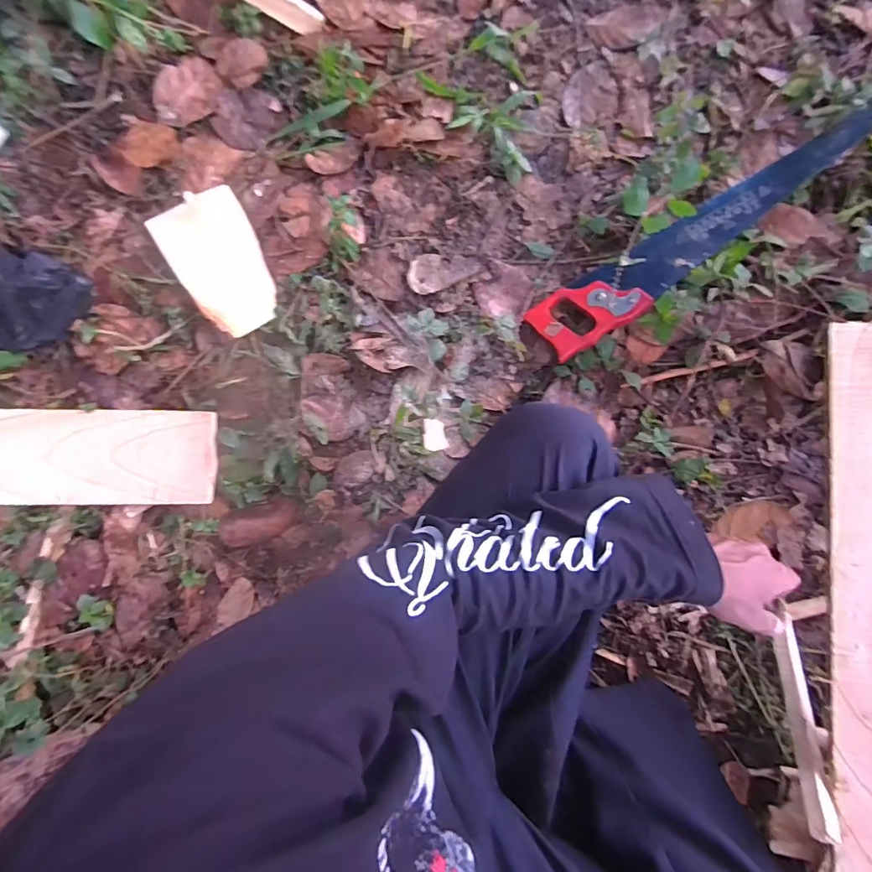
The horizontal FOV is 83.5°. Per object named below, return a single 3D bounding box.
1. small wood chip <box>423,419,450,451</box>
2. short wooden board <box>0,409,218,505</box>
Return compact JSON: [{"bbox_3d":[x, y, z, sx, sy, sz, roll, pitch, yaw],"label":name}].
[{"bbox_3d":[-0.001,-0.001,0.667,0.034,0.004,0.045,1,69,-20],"label":"small wood chip"},{"bbox_3d":[-0.451,0.027,0.642,0.304,0.013,0.123,0,81,-6],"label":"short wooden board"}]

